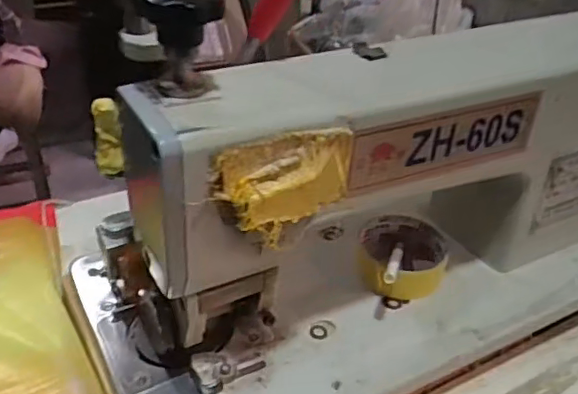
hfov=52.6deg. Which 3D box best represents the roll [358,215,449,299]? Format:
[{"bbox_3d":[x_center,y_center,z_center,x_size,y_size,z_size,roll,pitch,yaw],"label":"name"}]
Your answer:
[{"bbox_3d":[0.104,0.051,0.529,0.079,0.030,0.087,7,36,2],"label":"roll"}]

